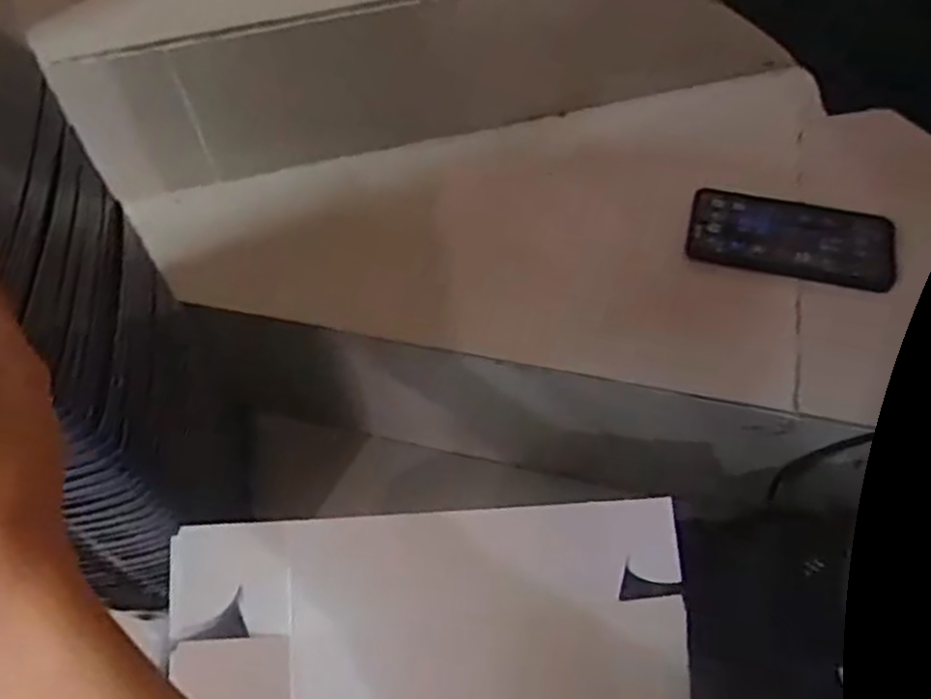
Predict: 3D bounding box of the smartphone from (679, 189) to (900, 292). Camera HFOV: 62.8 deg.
[{"bbox_3d":[0.268,-0.095,0.630,0.160,0.013,0.079,14,56,13],"label":"smartphone"}]

